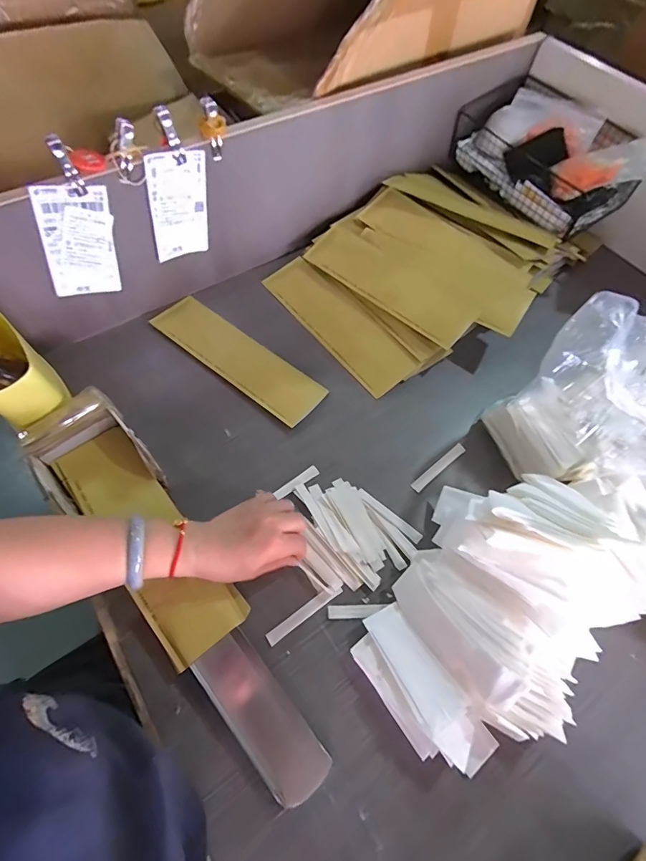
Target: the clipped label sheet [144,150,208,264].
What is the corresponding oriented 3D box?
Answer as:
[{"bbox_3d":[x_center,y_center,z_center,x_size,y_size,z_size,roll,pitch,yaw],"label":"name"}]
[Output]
[{"bbox_3d":[-0.187,-0.287,0.524,0.075,0.135,0.004,-29,70,-28],"label":"clipped label sheet"}]

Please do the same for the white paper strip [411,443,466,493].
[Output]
[{"bbox_3d":[0.149,0.047,0.517,0.091,0.004,0.014,-36,74,-20],"label":"white paper strip"}]

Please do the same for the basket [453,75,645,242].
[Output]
[{"bbox_3d":[0.371,-0.442,0.650,0.161,0.098,0.290,-30,68,-16],"label":"basket"}]

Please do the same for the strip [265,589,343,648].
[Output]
[{"bbox_3d":[-0.020,0.196,0.431,0.089,0.004,0.014,-32,60,-18],"label":"strip"}]

